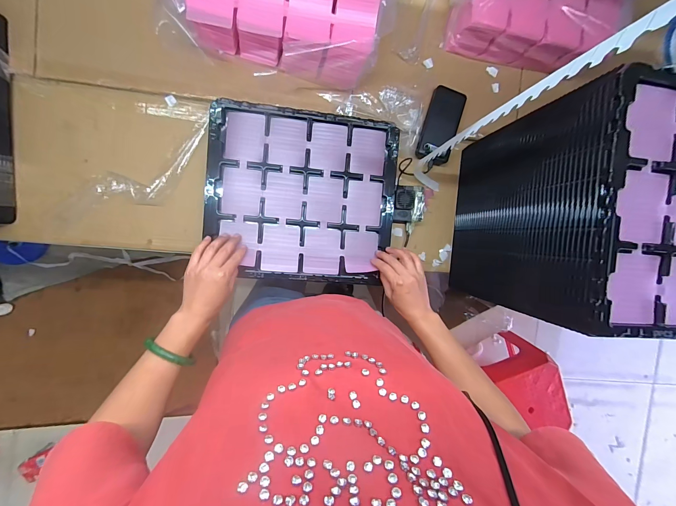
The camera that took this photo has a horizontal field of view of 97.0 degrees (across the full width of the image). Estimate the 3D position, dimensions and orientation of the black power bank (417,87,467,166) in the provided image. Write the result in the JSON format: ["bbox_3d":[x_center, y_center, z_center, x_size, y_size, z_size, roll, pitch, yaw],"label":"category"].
[{"bbox_3d":[0.231,-0.285,0.665,0.075,0.017,0.162,16,91,-9],"label":"black power bank"}]

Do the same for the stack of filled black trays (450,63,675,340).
[{"bbox_3d":[0.482,-0.060,0.559,0.404,0.328,0.335,3,93,-8],"label":"stack of filled black trays"}]

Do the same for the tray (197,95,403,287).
[{"bbox_3d":[-0.067,-0.111,0.591,0.366,0.024,0.330,5,93,-8],"label":"tray"}]

